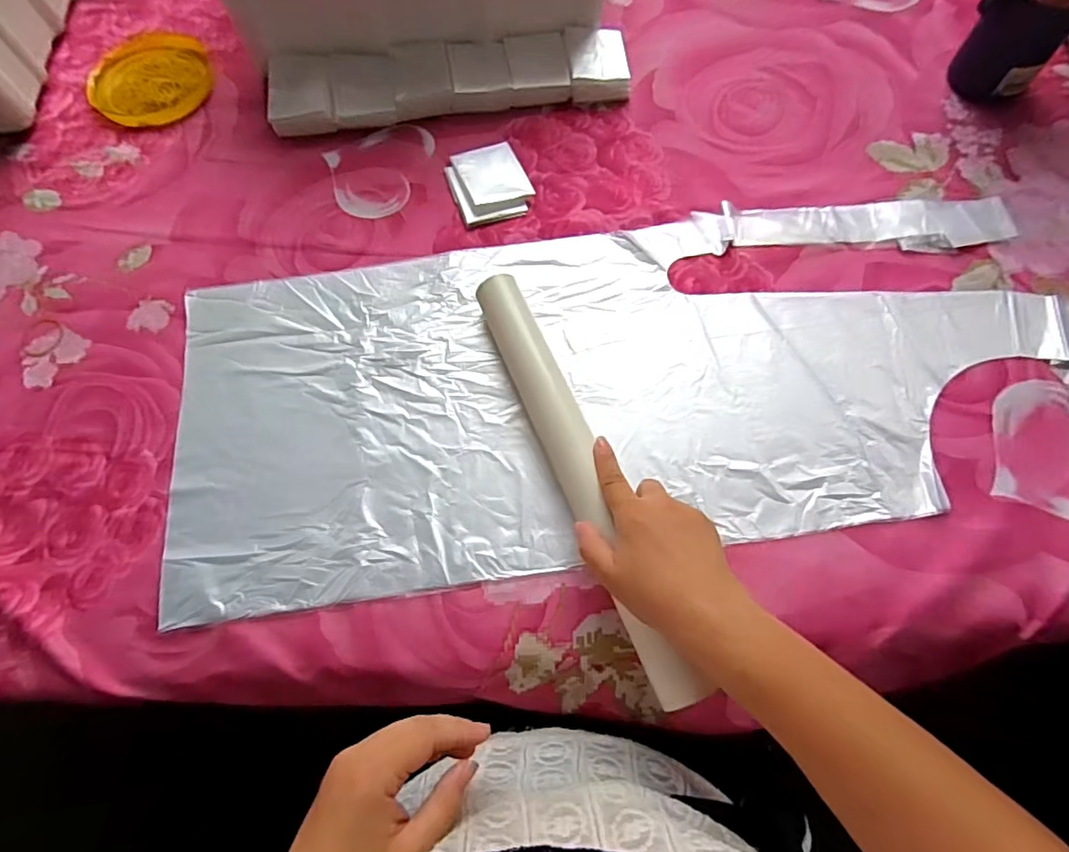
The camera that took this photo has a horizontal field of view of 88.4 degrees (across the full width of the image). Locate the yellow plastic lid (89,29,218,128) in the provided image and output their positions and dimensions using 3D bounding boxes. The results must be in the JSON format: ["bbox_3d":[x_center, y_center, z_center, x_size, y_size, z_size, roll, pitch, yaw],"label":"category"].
[{"bbox_3d":[-0.446,-0.411,0.639,0.127,0.020,0.154,-18,70,-4],"label":"yellow plastic lid"}]

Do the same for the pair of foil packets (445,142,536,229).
[{"bbox_3d":[-0.046,-0.246,0.549,0.074,0.020,0.088,-20,71,-5],"label":"pair of foil packets"}]

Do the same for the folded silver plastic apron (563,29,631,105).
[{"bbox_3d":[0.069,-0.402,0.611,0.063,0.028,0.088,-5,70,0],"label":"folded silver plastic apron"}]

